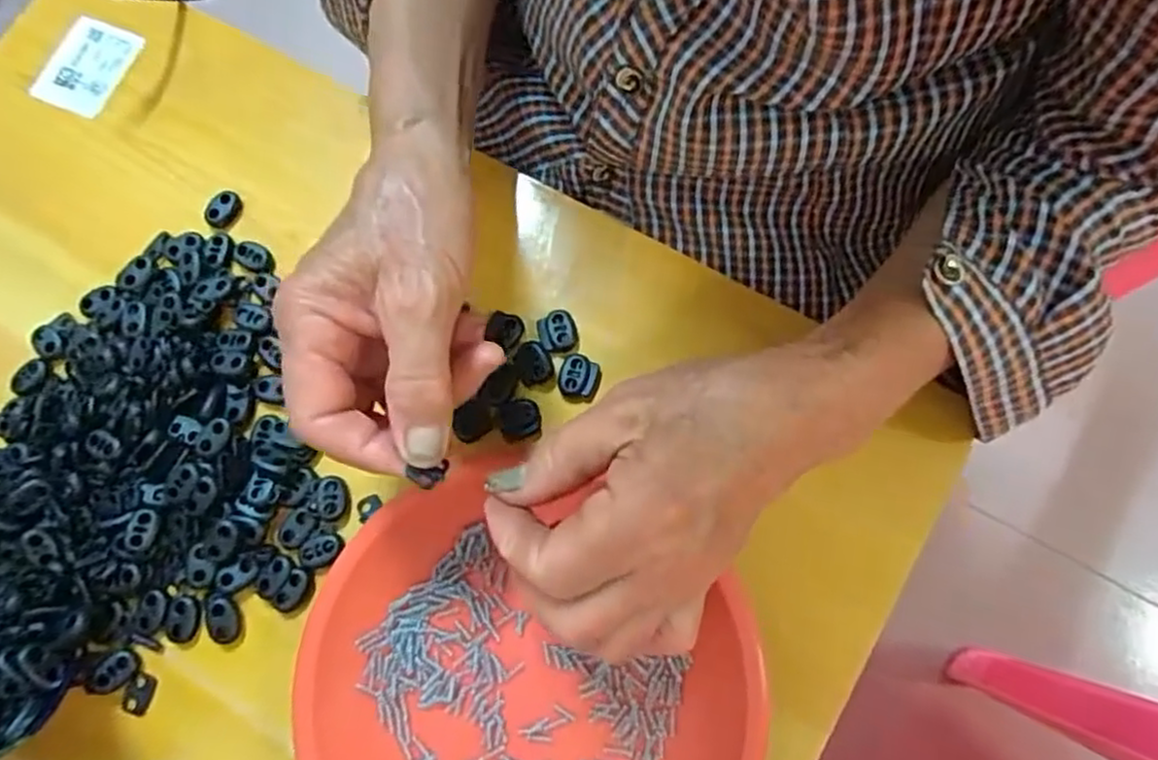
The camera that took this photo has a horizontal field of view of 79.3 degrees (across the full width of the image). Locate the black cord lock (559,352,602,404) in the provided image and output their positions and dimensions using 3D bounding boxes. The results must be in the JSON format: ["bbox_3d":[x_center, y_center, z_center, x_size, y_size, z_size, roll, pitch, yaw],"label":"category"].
[{"bbox_3d":[0.000,0.000,0.348,0.020,0.009,0.021,6,76,8],"label":"black cord lock"}]

